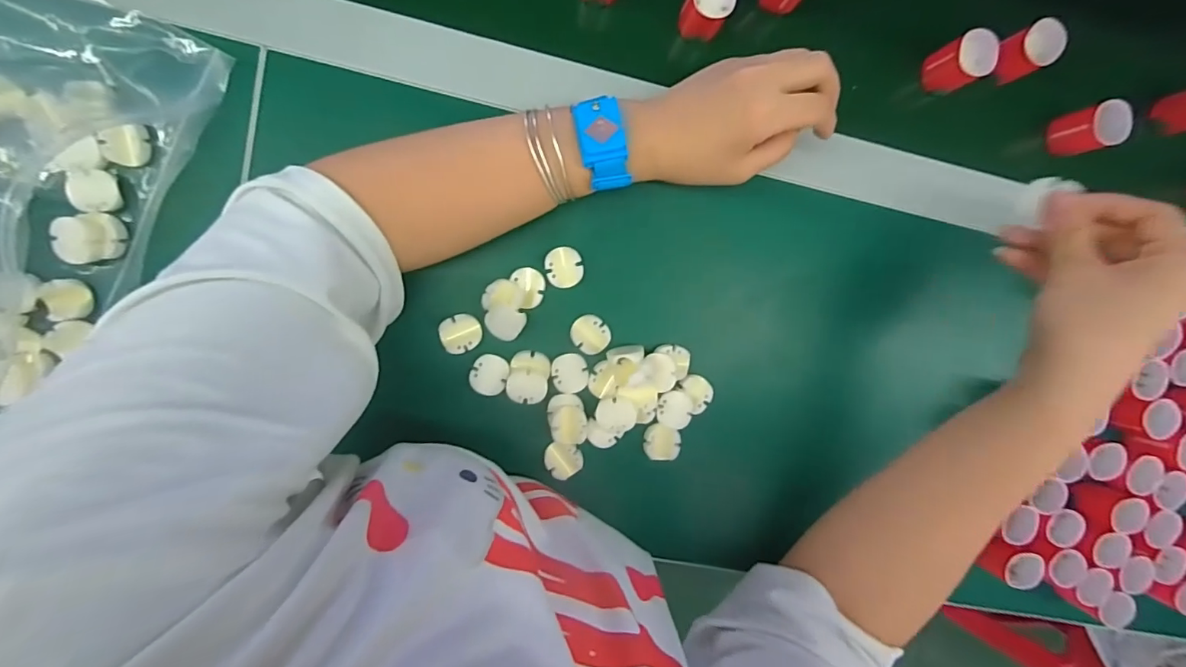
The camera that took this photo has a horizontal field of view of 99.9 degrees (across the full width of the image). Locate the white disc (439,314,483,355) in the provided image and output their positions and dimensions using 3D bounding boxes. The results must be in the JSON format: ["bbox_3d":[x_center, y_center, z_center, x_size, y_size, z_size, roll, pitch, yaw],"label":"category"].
[{"bbox_3d":[-0.090,0.000,0.342,0.027,0.004,0.026,-1,92,-18],"label":"white disc"}]

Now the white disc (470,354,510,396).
[{"bbox_3d":[-0.072,0.029,0.347,0.025,0.004,0.028,19,86,-7],"label":"white disc"}]

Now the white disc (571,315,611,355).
[{"bbox_3d":[-0.001,0.001,0.354,0.024,0.005,0.029,-44,96,3],"label":"white disc"}]

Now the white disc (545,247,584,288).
[{"bbox_3d":[-0.020,-0.046,0.346,0.025,0.004,0.027,-1,95,-13],"label":"white disc"}]

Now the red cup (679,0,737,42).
[{"bbox_3d":[0.076,-0.218,0.331,0.029,0.030,0.031,24,94,-7],"label":"red cup"}]

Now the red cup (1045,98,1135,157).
[{"bbox_3d":[0.362,-0.149,0.364,0.025,0.037,0.031,-16,98,-3],"label":"red cup"}]

